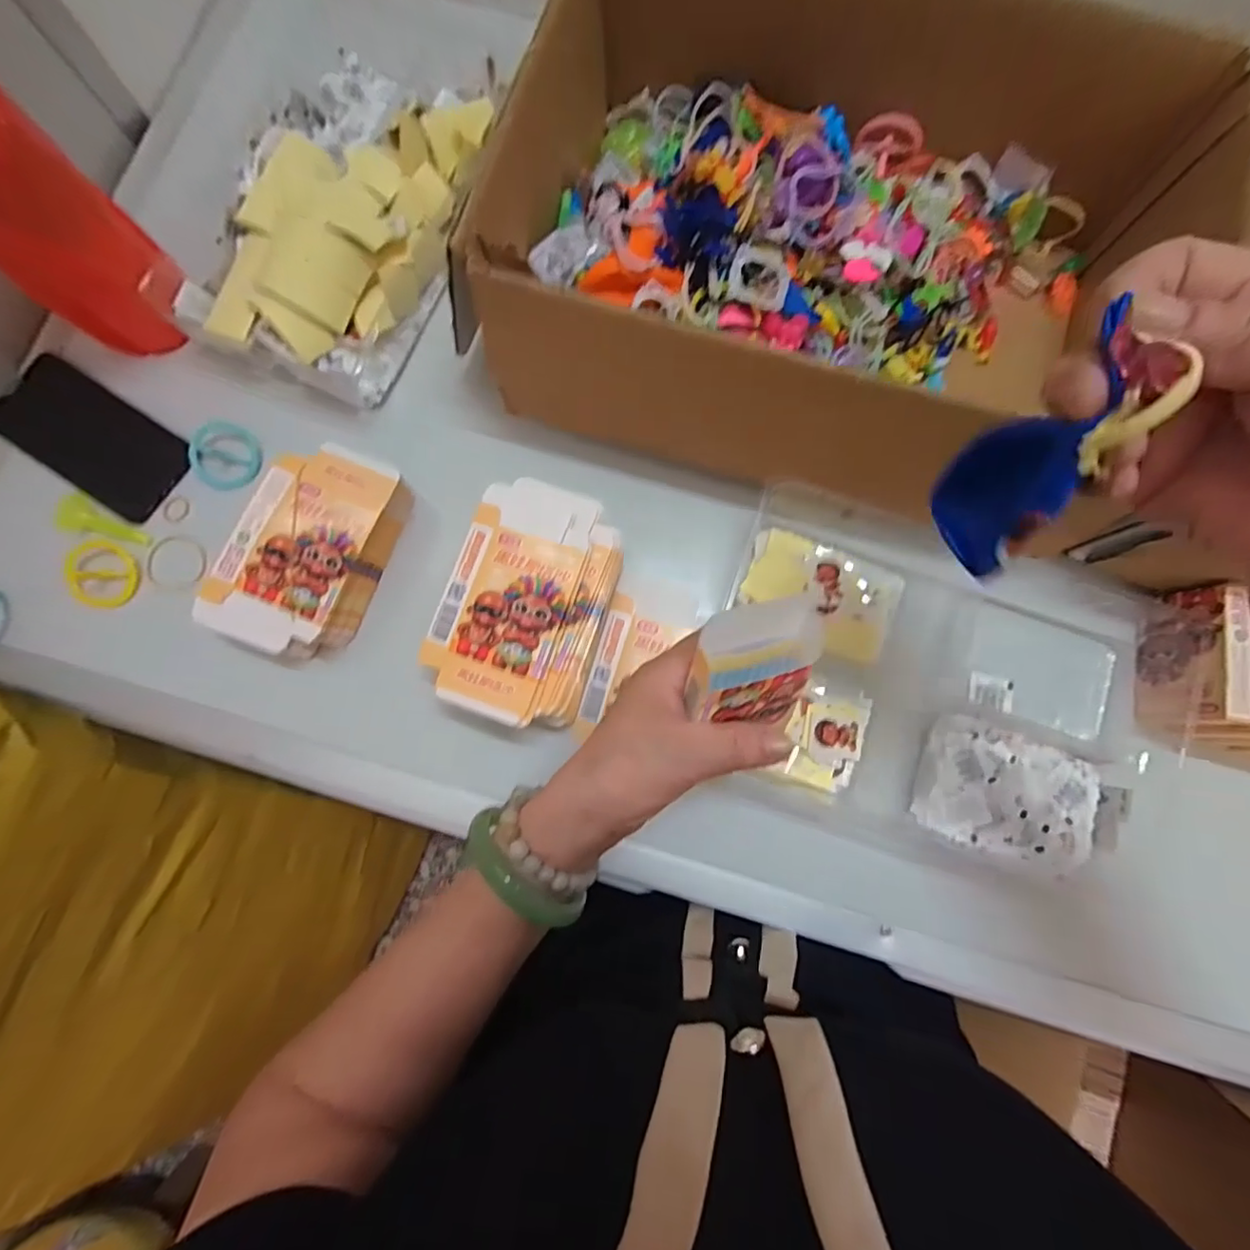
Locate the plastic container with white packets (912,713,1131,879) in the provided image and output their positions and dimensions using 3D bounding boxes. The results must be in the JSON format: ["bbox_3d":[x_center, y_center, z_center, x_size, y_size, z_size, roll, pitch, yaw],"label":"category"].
[{"bbox_3d":[0.272,0.120,0.409,0.127,0.025,0.085,19,81,3],"label":"plastic container with white packets"}]

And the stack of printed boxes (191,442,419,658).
[{"bbox_3d":[-0.222,-0.052,0.417,0.083,0.052,0.143,22,81,4],"label":"stack of printed boxes"}]

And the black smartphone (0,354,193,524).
[{"bbox_3d":[-0.417,-0.147,0.456,0.156,0.009,0.074,32,82,5],"label":"black smartphone"}]

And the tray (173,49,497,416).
[{"bbox_3d":[-0.218,-0.332,0.456,0.170,0.049,0.283,21,81,4],"label":"tray"}]

